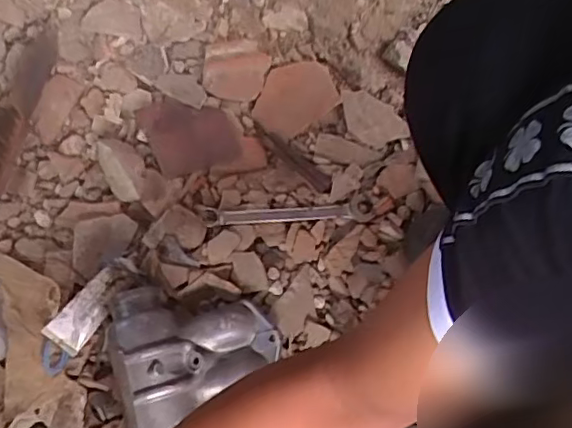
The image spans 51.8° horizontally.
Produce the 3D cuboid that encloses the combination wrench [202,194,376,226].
[{"bbox_3d":[0.006,-0.001,0.717,0.207,0.012,0.032,-5,75,-3],"label":"combination wrench"}]

